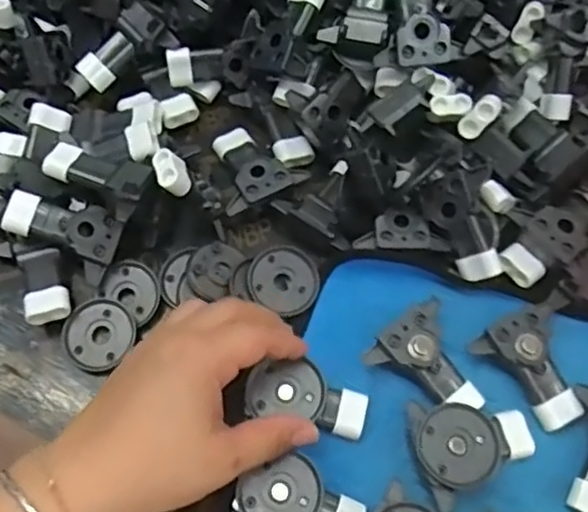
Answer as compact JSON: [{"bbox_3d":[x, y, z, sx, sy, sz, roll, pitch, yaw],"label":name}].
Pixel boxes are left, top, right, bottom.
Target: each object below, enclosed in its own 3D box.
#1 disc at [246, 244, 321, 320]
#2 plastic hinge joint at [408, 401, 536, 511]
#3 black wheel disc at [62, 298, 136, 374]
[{"bbox_3d":[-0.005,0.013,0.399,0.041,0.012,0.041,0,66,0],"label":"disc"},{"bbox_3d":[0.095,0.106,0.346,0.068,0.024,0.050,-1,66,-1],"label":"plastic hinge joint"},{"bbox_3d":[-0.115,0.045,0.383,0.037,0.006,0.041,35,70,14],"label":"black wheel disc"}]

